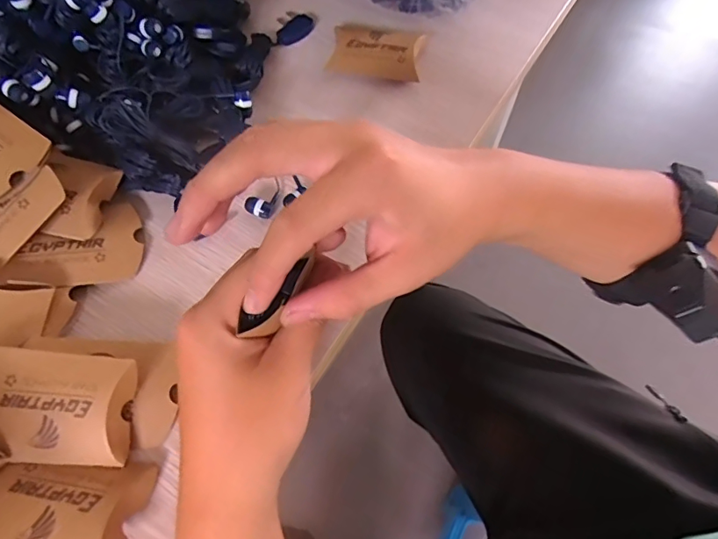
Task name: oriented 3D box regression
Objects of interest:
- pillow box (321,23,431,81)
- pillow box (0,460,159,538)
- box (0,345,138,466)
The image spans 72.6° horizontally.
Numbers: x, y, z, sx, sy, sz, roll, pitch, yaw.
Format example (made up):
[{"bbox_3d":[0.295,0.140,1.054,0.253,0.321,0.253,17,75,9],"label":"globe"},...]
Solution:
[{"bbox_3d":[0.014,-0.184,0.409,0.075,0.021,0.057,12,63,5],"label":"pillow box"},{"bbox_3d":[-0.153,0.118,0.241,0.086,0.019,0.049,5,63,2],"label":"pillow box"},{"bbox_3d":[-0.162,0.071,0.257,0.082,0.014,0.056,5,83,-1],"label":"box"}]

